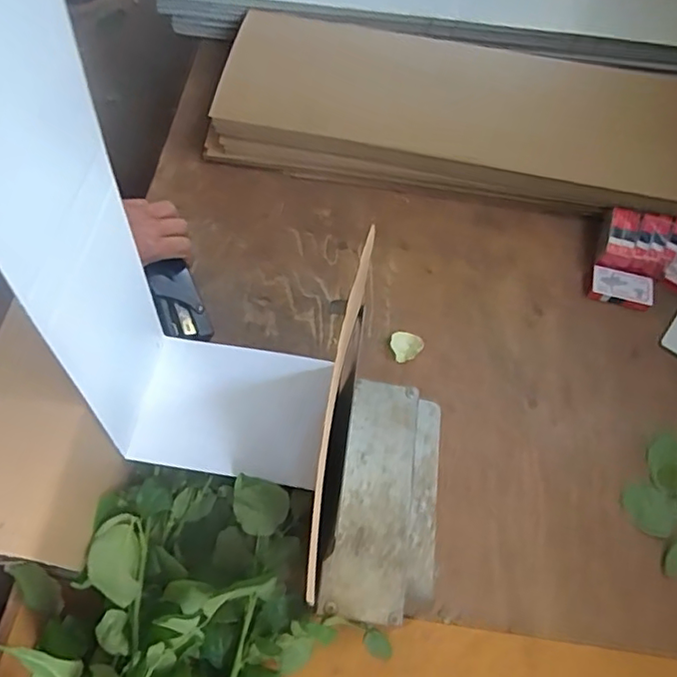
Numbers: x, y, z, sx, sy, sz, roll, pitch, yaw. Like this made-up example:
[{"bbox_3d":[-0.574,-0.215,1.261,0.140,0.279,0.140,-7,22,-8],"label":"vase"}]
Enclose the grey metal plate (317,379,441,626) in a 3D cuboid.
[{"bbox_3d":[0.046,0.150,0.538,0.095,0.028,0.213,9,65,1],"label":"grey metal plate"}]

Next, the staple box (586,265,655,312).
[{"bbox_3d":[0.330,-0.058,0.660,0.070,0.013,0.042,15,65,4],"label":"staple box"}]

